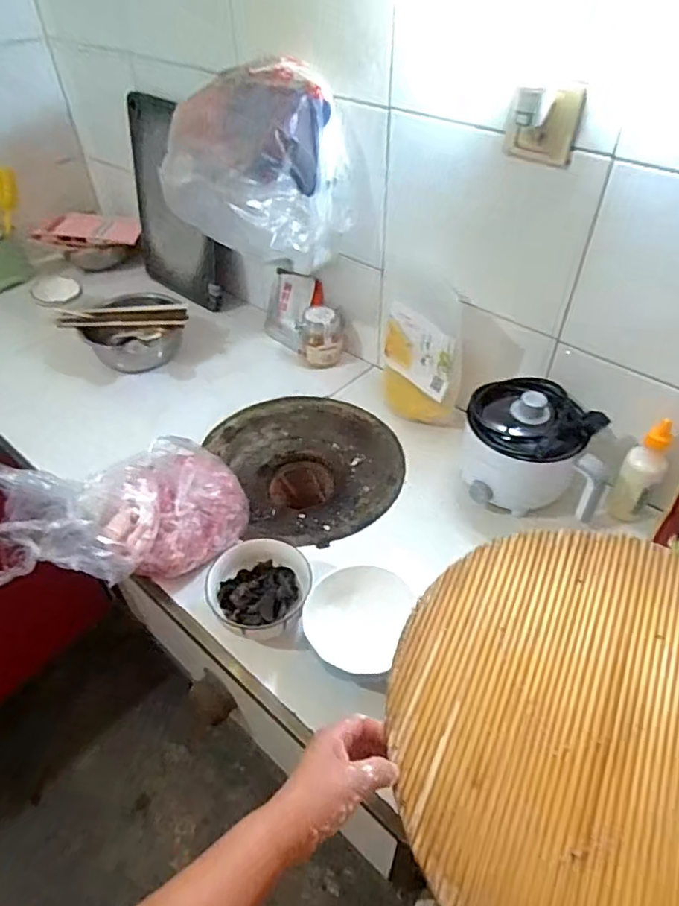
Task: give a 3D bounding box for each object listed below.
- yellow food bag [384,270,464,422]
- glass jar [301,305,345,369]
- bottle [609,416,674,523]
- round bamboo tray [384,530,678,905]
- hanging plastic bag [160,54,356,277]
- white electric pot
[{"bbox_3d":[0.143,-0.173,0.963,0.055,0.248,0.176,-12,34,-32],"label":"yellow food bag"},{"bbox_3d":[-0.033,-0.230,1.118,0.079,0.101,0.076,-1,45,1],"label":"glass jar"},{"bbox_3d":[0.430,0.027,0.805,0.060,0.162,0.056,35,55,30],"label":"bottle"},{"bbox_3d":[0.262,0.247,0.495,0.419,0.019,0.427,-1,45,1],"label":"round bamboo tray"},{"bbox_3d":[-0.128,-0.446,0.922,0.239,0.283,0.199,32,54,29],"label":"hanging plastic bag"},{"bbox_3d":[0.286,-0.014,0.845,0.196,0.153,0.158,9,46,10],"label":"white electric pot"}]

